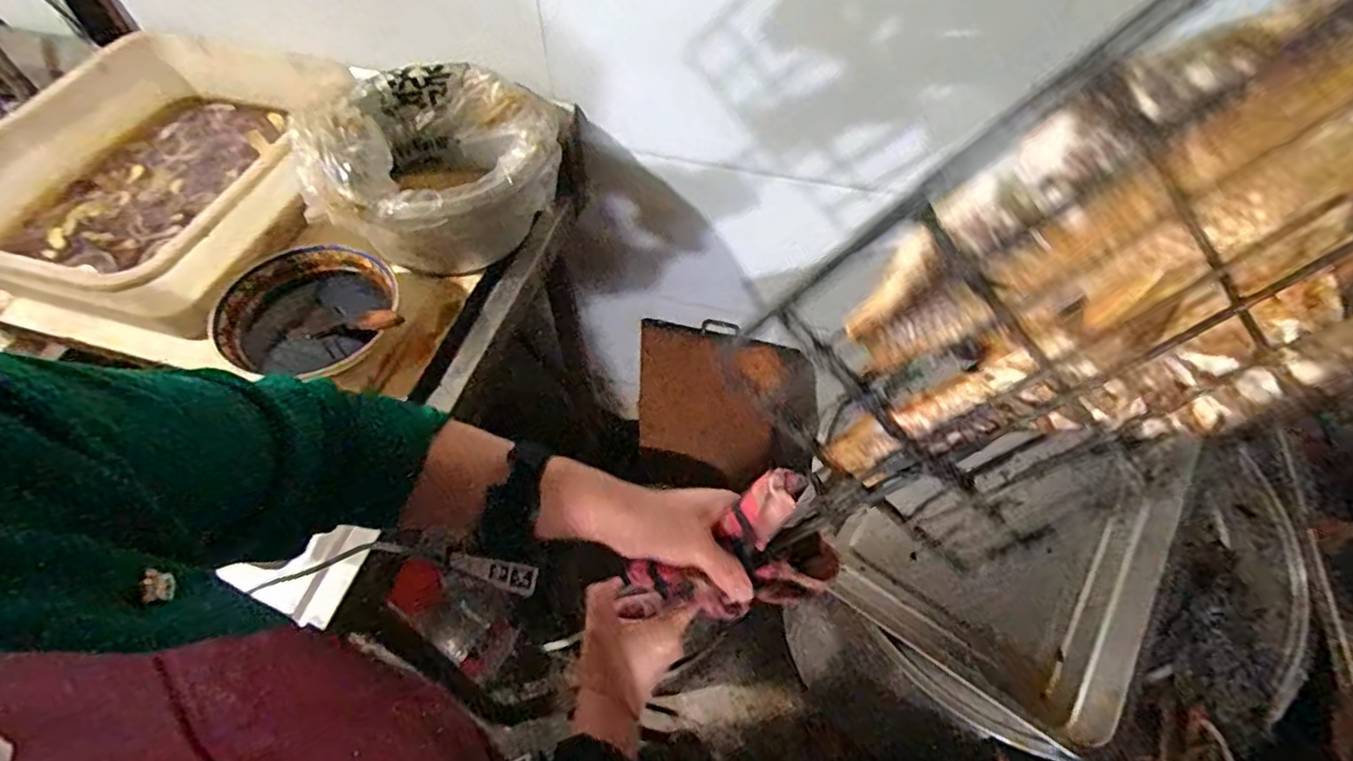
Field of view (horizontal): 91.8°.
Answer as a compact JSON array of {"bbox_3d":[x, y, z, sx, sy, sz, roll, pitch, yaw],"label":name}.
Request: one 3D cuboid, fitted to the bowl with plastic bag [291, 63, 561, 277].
[{"bbox_3d":[-0.315,-0.286,0.876,0.302,0.156,0.302,-11,56,-7],"label":"bowl with plastic bag"}]

